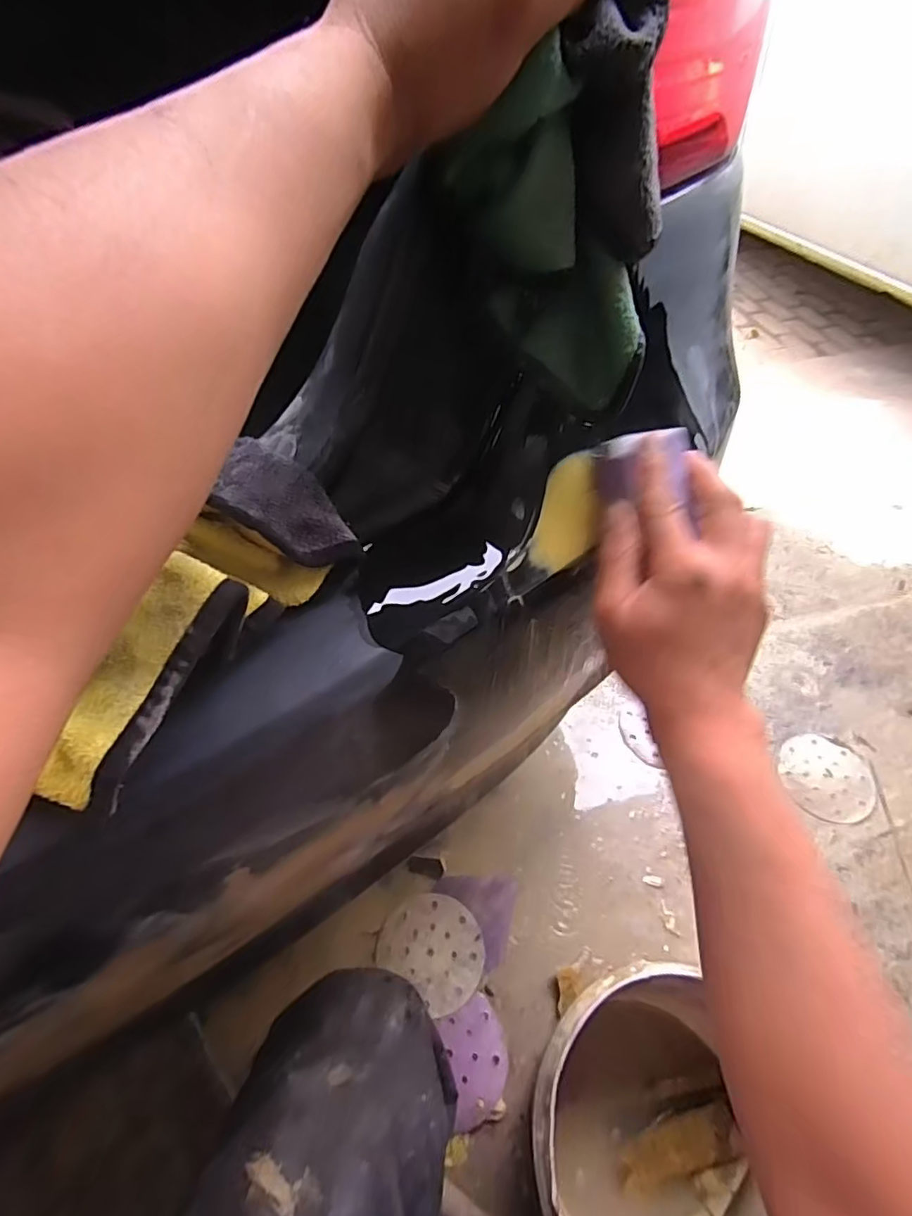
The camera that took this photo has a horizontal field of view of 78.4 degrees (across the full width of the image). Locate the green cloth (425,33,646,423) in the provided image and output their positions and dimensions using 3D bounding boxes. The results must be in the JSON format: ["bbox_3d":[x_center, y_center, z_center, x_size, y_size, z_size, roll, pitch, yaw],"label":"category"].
[{"bbox_3d":[0.051,-0.183,0.304,0.070,0.153,0.033,-10,44,31],"label":"green cloth"}]

